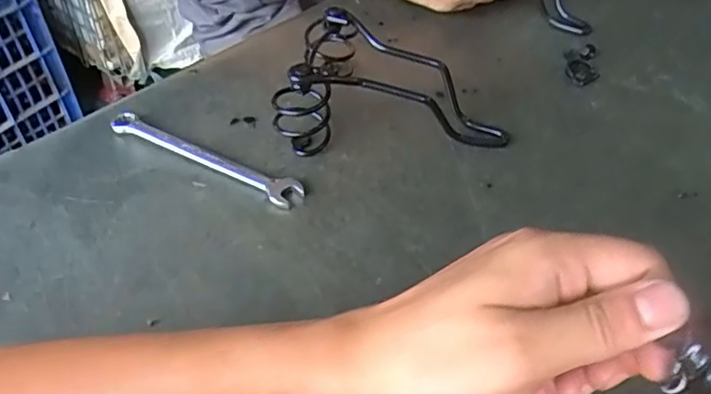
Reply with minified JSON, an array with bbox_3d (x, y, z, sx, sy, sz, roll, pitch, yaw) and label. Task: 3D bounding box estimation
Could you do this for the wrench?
[{"bbox_3d":[-0.116,-0.030,0.451,0.163,0.015,0.023,20,51,16],"label":"wrench"}]

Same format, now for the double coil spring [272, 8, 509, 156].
[{"bbox_3d":[0.034,-0.085,0.468,0.179,0.065,0.111,9,49,8],"label":"double coil spring"}]

